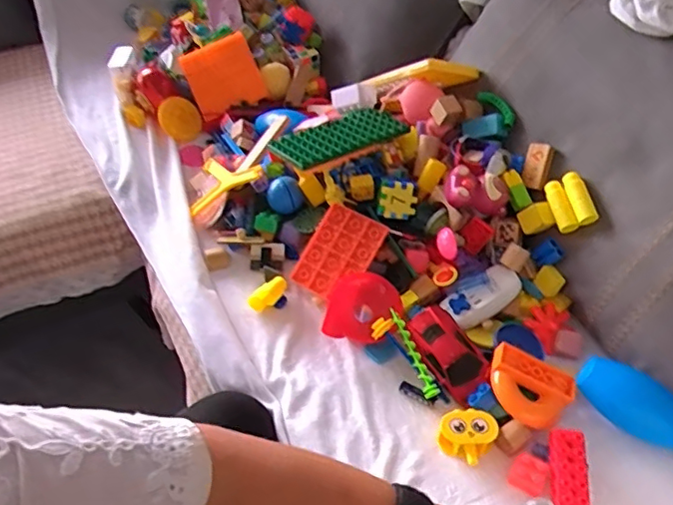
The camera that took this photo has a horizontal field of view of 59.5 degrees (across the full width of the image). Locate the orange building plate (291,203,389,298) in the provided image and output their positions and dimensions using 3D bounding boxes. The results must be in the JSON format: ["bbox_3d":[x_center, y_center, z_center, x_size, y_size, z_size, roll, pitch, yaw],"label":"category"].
[{"bbox_3d":[0.003,0.001,0.813,0.096,0.013,0.125,27,82,27],"label":"orange building plate"}]

